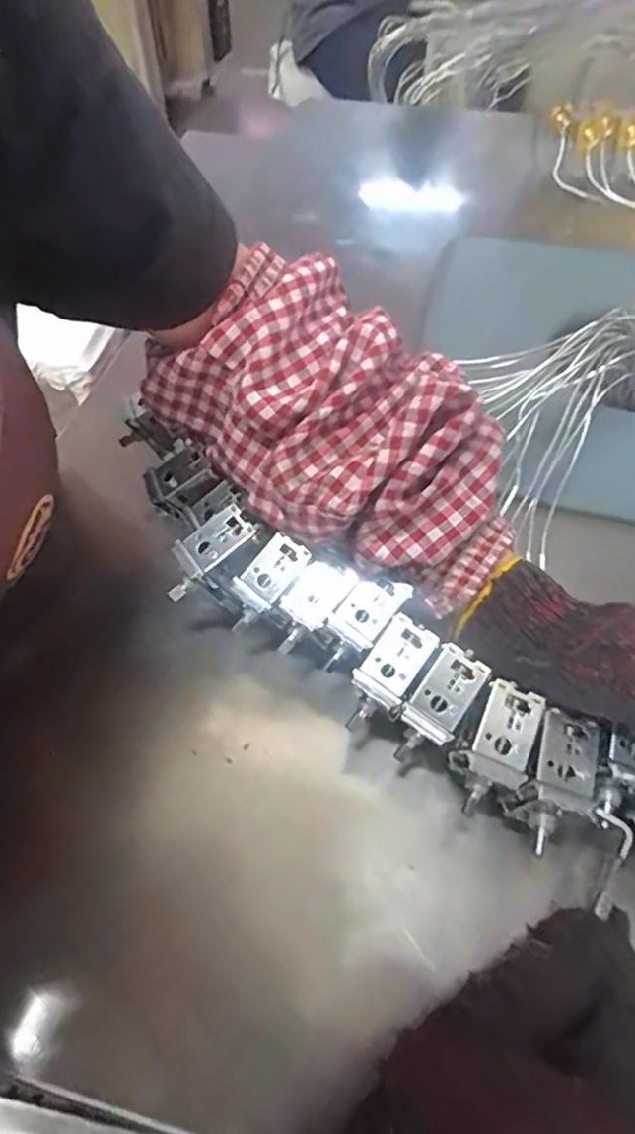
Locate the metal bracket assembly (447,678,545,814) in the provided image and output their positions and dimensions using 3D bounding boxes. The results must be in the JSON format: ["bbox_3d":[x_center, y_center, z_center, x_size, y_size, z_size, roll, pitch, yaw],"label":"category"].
[{"bbox_3d":[0.071,0.072,0.255,0.027,0.017,0.048,22,55,15],"label":"metal bracket assembly"}]

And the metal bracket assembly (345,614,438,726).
[{"bbox_3d":[0.031,0.049,0.286,0.023,0.018,0.052,34,78,19],"label":"metal bracket assembly"}]

